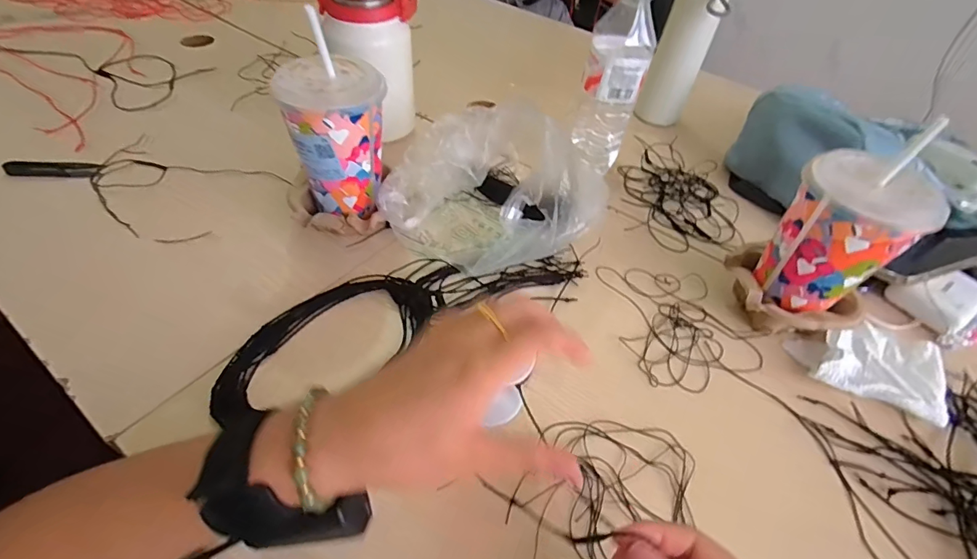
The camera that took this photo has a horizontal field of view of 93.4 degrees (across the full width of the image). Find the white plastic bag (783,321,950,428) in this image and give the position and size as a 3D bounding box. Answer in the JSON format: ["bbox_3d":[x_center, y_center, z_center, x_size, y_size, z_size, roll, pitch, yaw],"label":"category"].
[{"bbox_3d":[0.347,0.074,0.423,0.120,0.019,0.087,20,50,12],"label":"white plastic bag"}]

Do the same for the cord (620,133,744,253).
[{"bbox_3d":[0.243,-0.114,0.588,0.135,0.012,0.200,10,49,3],"label":"cord"}]

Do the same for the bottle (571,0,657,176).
[{"bbox_3d":[0.143,-0.222,0.539,0.068,0.219,0.053,15,49,8],"label":"bottle"}]

